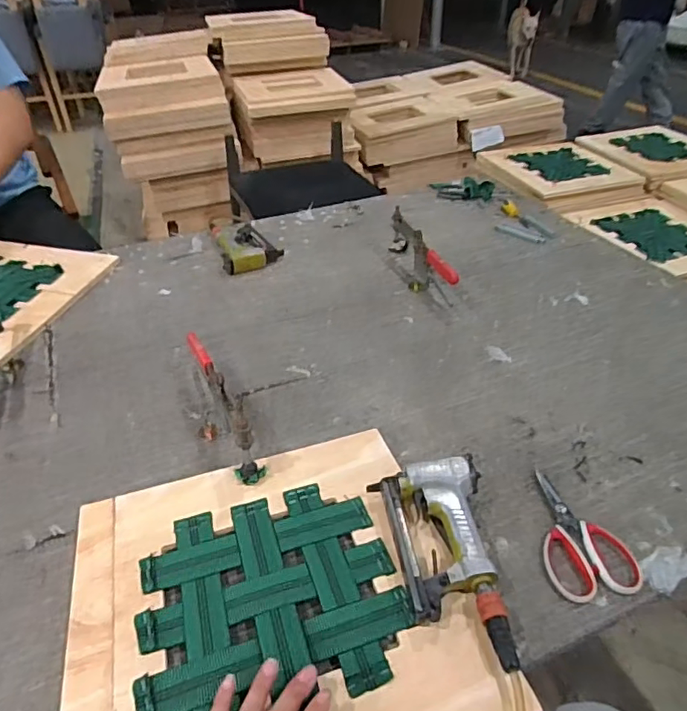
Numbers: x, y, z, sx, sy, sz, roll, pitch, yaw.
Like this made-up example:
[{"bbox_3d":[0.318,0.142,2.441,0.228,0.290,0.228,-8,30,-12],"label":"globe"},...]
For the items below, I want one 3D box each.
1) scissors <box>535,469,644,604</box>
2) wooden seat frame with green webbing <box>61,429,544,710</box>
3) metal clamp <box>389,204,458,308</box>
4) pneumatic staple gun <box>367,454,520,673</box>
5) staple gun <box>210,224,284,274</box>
[{"bbox_3d":[0.284,0.218,0.686,0.104,0.014,0.178,-7,37,-8],"label":"scissors"},{"bbox_3d":[-0.086,0.264,0.609,0.418,0.031,0.386,-11,38,-13],"label":"wooden seat frame with green webbing"},{"bbox_3d":[0.165,-0.211,1.189,0.055,0.099,0.298,-8,37,-9],"label":"metal clamp"},{"bbox_3d":[0.129,0.232,0.635,0.131,0.052,0.246,-10,38,-11],"label":"pneumatic staple gun"},{"bbox_3d":[-0.243,-0.278,1.340,0.145,0.044,0.233,-14,39,-17],"label":"staple gun"}]

